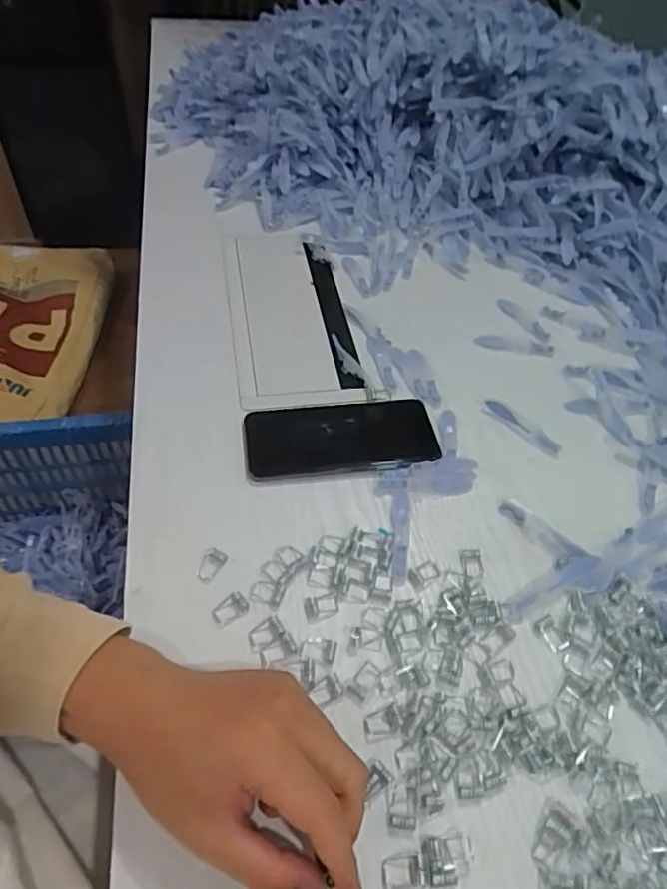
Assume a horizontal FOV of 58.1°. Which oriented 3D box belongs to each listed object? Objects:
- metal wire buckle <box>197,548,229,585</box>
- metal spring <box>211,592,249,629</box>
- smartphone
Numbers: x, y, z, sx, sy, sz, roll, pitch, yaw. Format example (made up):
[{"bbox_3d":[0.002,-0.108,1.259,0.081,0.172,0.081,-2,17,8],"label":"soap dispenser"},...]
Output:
[{"bbox_3d":[-0.088,0.085,0.425,0.016,0.004,0.025,24,51,17],"label":"metal wire buckle"},{"bbox_3d":[-0.069,0.112,0.405,0.025,0.004,0.016,-35,59,-29],"label":"metal spring"},{"bbox_3d":[0.006,-0.006,0.511,0.160,0.007,0.077,-5,49,-7],"label":"smartphone"}]

